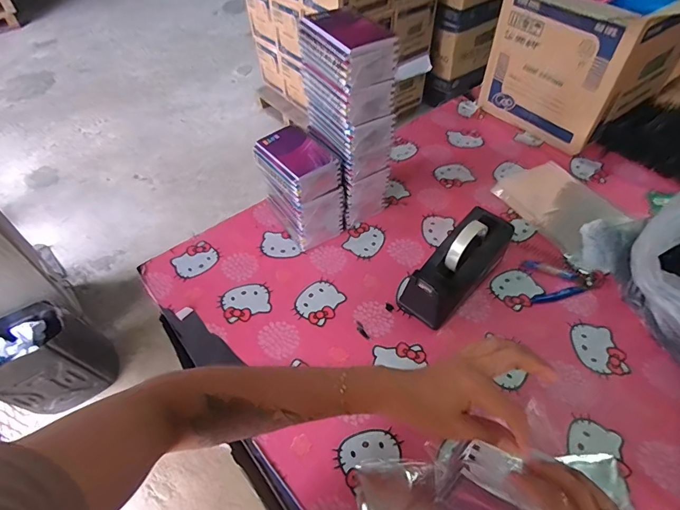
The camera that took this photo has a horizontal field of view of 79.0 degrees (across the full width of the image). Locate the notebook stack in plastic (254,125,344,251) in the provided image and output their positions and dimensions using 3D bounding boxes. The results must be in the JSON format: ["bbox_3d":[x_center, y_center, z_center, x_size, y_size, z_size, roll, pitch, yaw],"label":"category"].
[{"bbox_3d":[-0.073,-0.116,0.742,0.101,0.171,0.137,-31,55,-23],"label":"notebook stack in plastic"}]

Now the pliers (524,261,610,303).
[{"bbox_3d":[0.386,0.044,0.697,0.137,0.011,0.077,-1,49,1],"label":"pliers"}]

